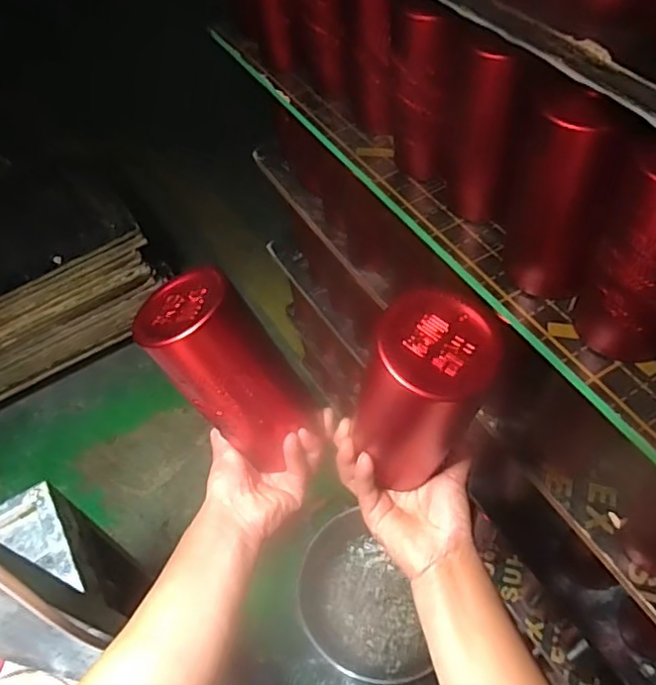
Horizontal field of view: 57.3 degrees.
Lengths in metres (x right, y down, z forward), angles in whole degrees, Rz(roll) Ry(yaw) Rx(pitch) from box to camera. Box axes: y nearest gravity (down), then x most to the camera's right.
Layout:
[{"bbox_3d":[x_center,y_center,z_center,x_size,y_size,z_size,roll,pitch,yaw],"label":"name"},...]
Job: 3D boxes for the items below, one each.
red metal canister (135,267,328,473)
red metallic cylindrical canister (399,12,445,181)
[{"bbox_3d":[-0.070,0.027,0.486,0.071,0.173,0.077,2,48,43],"label":"red metal canister"},{"bbox_3d":[0.092,-0.235,0.590,0.039,0.156,0.041,-2,54,3],"label":"red metallic cylindrical canister"}]

